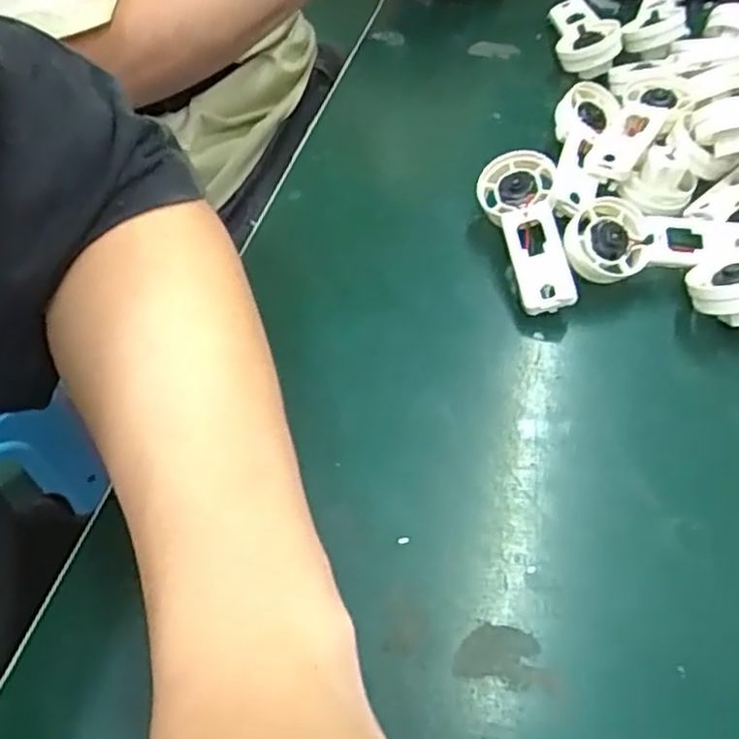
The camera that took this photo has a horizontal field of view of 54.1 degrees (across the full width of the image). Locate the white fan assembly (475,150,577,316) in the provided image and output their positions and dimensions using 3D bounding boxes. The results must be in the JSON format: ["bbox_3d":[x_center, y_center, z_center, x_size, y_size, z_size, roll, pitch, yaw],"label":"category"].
[{"bbox_3d":[0.075,-0.066,0.354,0.037,0.034,0.086,0,51,-1],"label":"white fan assembly"}]

